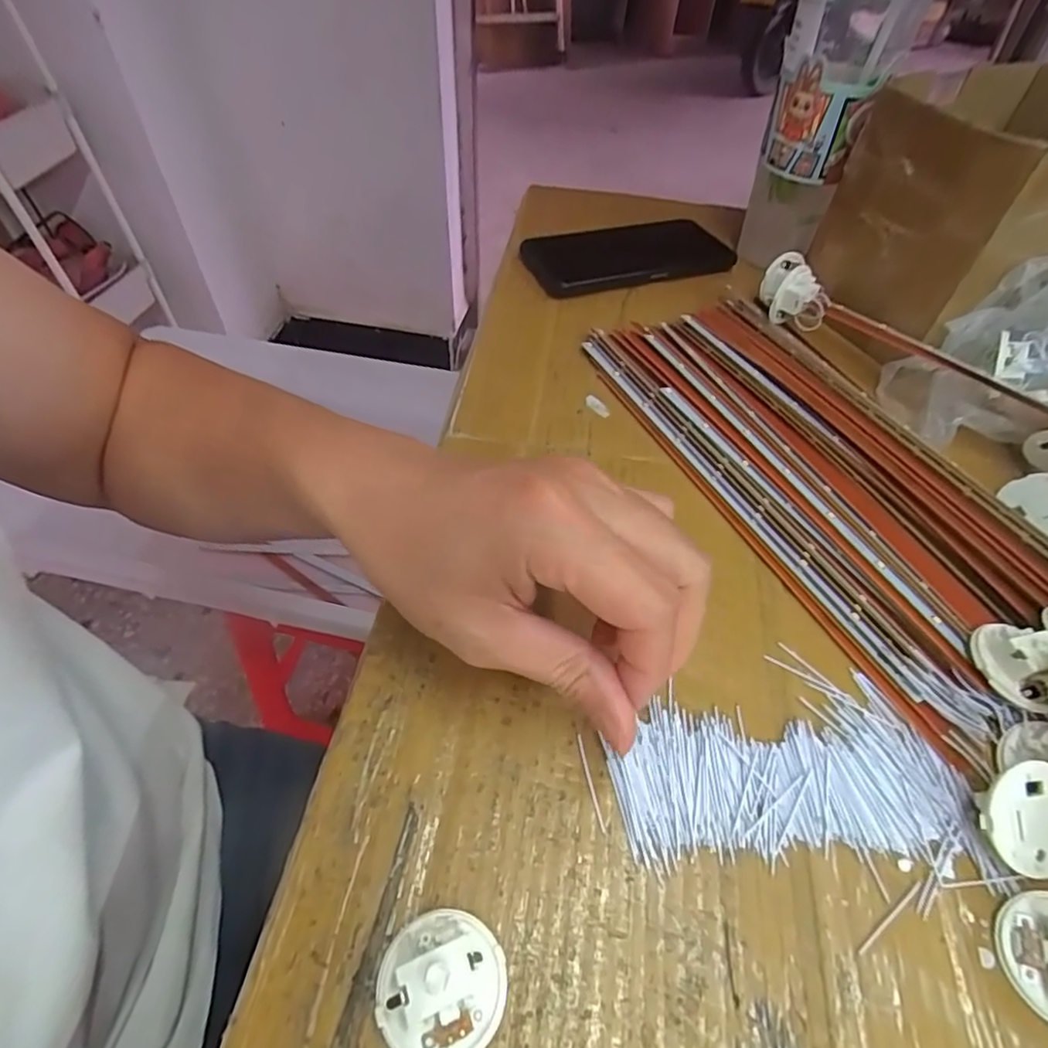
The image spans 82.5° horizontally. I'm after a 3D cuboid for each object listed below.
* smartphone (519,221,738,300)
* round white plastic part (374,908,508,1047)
[{"bbox_3d":[0.081,-0.216,0.475,0.156,0.014,0.080,-14,53,-14],"label":"smartphone"},{"bbox_3d":[-0.025,0.139,0.181,0.038,0.017,0.038,1,51,-2],"label":"round white plastic part"}]

